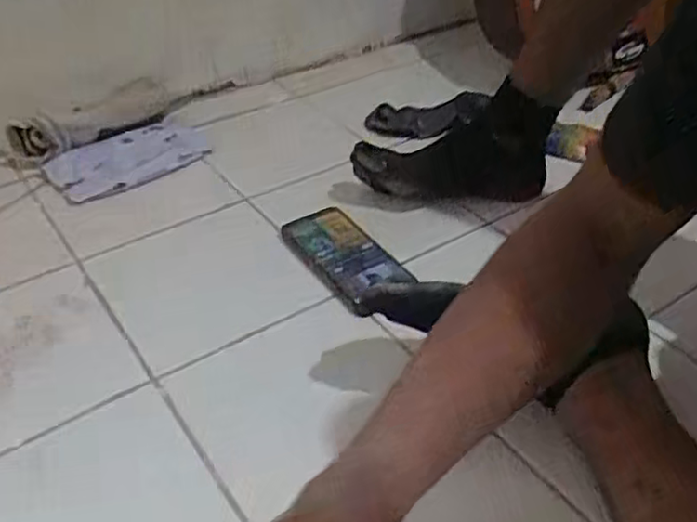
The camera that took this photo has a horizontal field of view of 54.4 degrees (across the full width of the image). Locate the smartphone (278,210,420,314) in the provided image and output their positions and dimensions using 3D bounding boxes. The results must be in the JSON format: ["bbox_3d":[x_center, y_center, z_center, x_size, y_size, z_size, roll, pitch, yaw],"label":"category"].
[{"bbox_3d":[-0.004,-0.004,0.702,0.082,0.015,0.154,-24,45,-26],"label":"smartphone"}]

